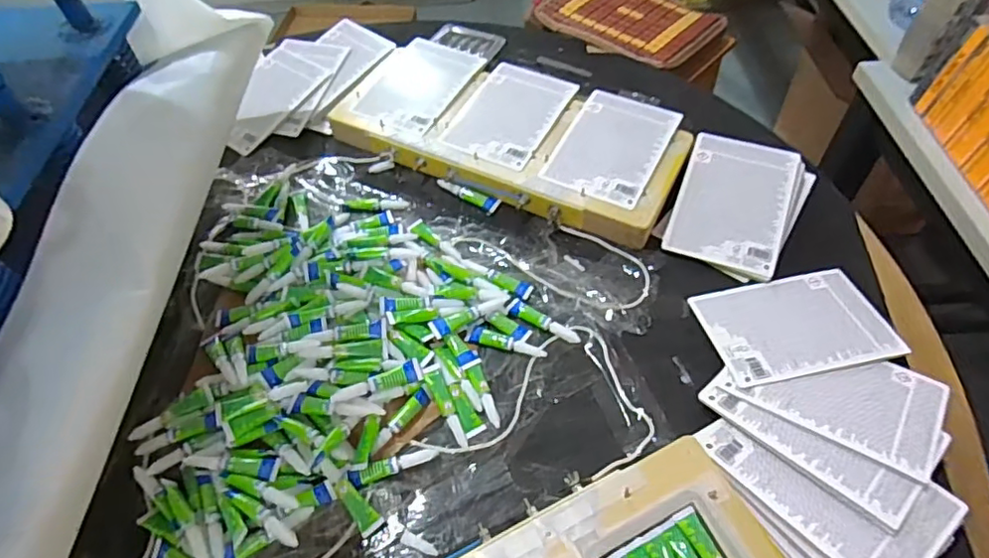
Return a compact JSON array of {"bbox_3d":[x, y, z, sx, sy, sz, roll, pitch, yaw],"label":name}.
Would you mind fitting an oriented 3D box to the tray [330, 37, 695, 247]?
[{"bbox_3d":[0.024,-0.184,0.744,0.415,0.049,0.207,24,58,20],"label":"tray"}]

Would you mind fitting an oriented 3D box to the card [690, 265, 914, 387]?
[{"bbox_3d":[0.293,0.043,0.581,0.166,0.009,0.113,-10,46,-5],"label":"card"}]

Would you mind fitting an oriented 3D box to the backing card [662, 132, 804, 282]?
[{"bbox_3d":[0.267,-0.087,0.666,0.118,0.010,0.170,17,67,18],"label":"backing card"}]

